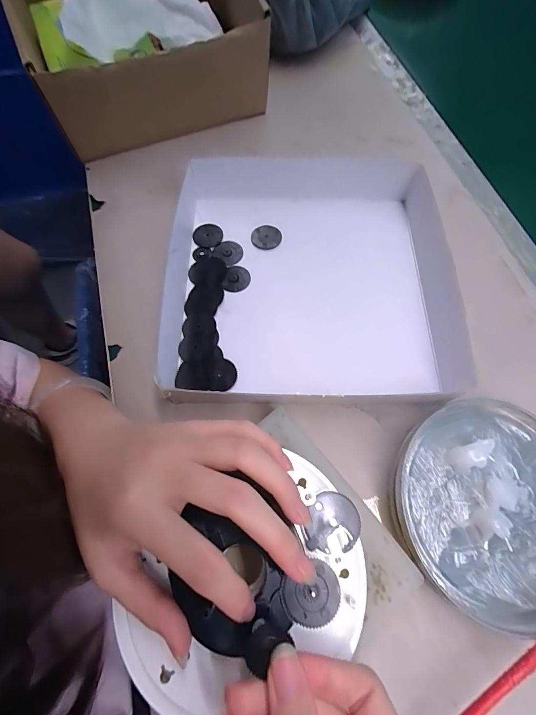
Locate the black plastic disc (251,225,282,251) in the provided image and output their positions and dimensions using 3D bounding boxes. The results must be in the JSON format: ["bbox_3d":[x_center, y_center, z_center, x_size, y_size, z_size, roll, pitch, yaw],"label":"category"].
[{"bbox_3d":[-0.001,-0.109,0.300,0.027,0.006,0.026,0,68,0],"label":"black plastic disc"}]

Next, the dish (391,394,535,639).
[{"bbox_3d":[0.145,0.090,0.206,0.127,0.023,0.123,0,68,0],"label":"dish"}]

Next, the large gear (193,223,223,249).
[{"bbox_3d":[-0.053,-0.111,0.300,0.025,0.005,0.027,0,68,0],"label":"large gear"}]

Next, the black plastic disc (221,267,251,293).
[{"bbox_3d":[-0.028,-0.069,0.283,0.024,0.004,0.026,0,68,0],"label":"black plastic disc"}]

